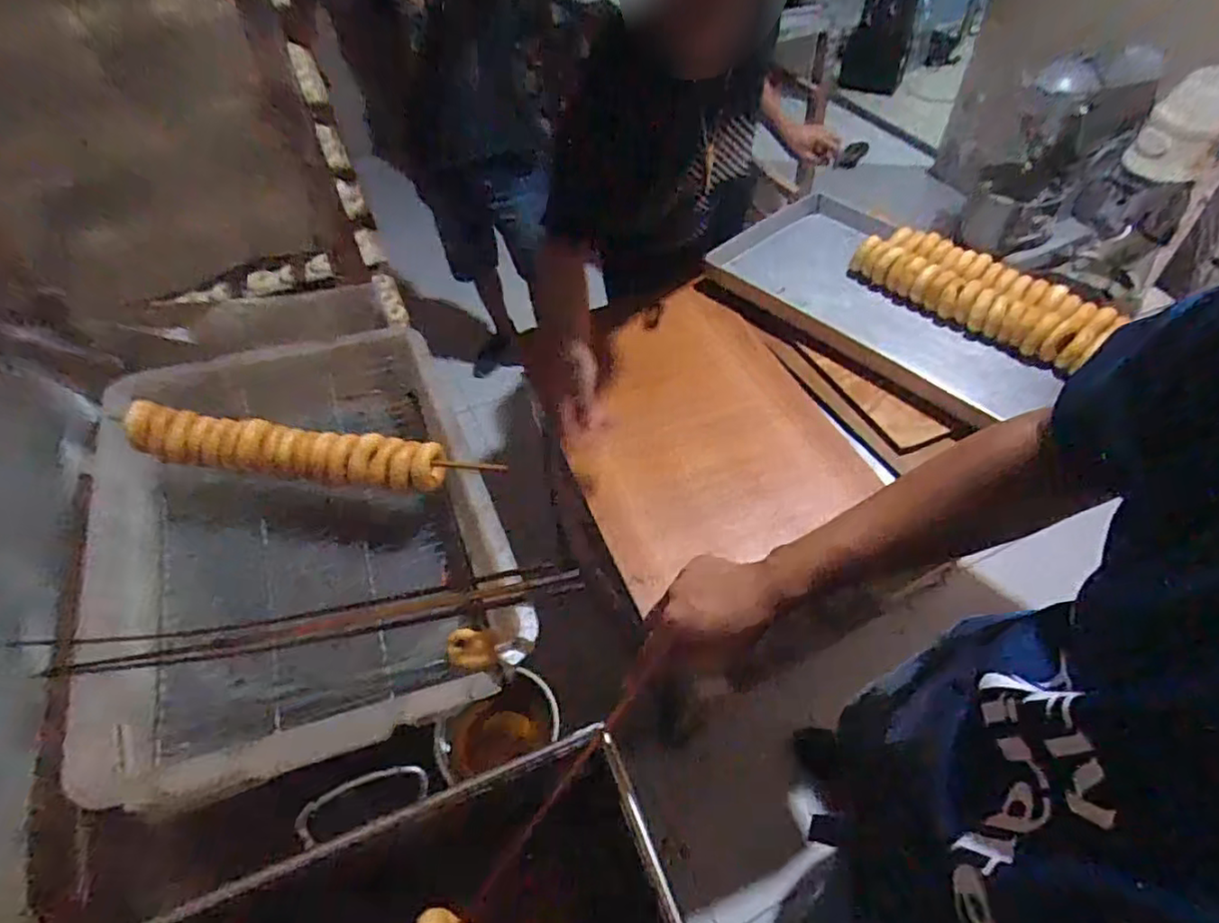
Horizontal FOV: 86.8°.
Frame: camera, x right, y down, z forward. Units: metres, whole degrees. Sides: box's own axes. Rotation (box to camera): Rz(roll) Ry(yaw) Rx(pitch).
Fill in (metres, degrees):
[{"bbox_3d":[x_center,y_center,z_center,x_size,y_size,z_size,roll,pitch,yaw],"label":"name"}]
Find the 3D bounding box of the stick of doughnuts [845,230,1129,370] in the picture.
[{"bbox_3d":[0.651,-0.316,1.158,0.145,0.060,0.423,-35,57,-23],"label":"stick of doughnuts"}]

